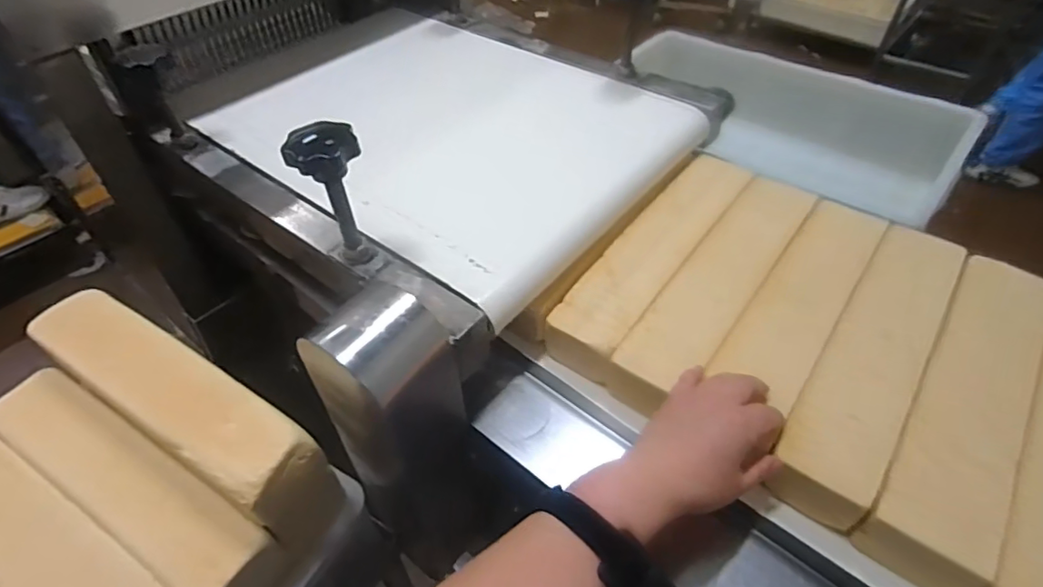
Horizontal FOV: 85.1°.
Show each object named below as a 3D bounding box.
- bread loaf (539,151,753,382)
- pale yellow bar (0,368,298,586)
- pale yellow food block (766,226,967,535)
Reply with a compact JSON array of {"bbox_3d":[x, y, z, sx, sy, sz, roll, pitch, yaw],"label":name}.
[{"bbox_3d":[0.154,-0.043,0.646,0.083,0.055,0.364,28,53,24],"label":"bread loaf"},{"bbox_3d":[-0.379,0.190,0.557,0.326,0.086,0.072,24,52,21],"label":"pale yellow bar"},{"bbox_3d":[0.331,0.052,0.533,0.077,0.052,0.342,29,58,24],"label":"pale yellow food block"}]

